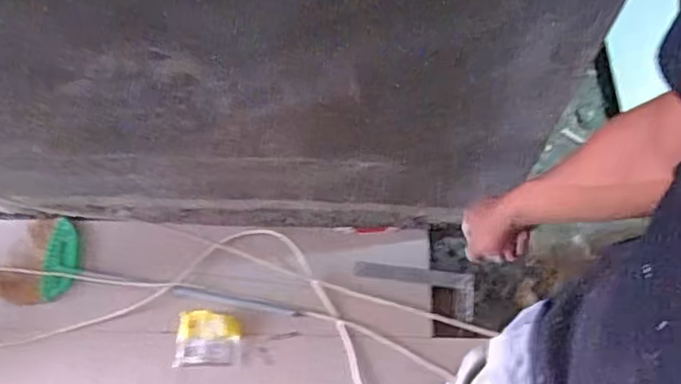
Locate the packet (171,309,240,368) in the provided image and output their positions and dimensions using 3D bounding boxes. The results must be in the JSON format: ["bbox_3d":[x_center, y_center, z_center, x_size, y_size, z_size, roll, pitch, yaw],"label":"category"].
[{"bbox_3d":[-0.327,0.362,1.503,0.156,0.028,0.128,2,64,-2],"label":"packet"}]

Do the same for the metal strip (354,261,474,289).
[{"bbox_3d":[0.191,0.219,1.604,0.302,0.008,0.046,7,58,3],"label":"metal strip"}]

